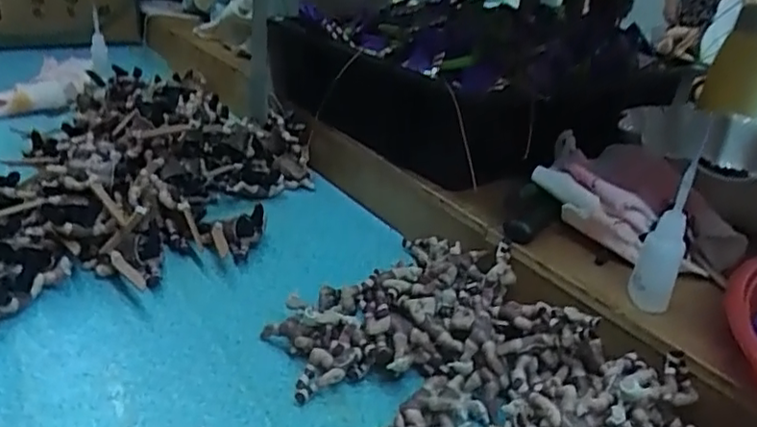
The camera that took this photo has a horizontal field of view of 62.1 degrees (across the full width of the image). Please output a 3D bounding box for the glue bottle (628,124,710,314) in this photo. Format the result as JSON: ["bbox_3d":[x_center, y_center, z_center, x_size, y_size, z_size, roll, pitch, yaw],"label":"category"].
[{"bbox_3d":[0.188,0.009,0.403,0.026,0.116,0.029,19,29,23],"label":"glue bottle"}]

